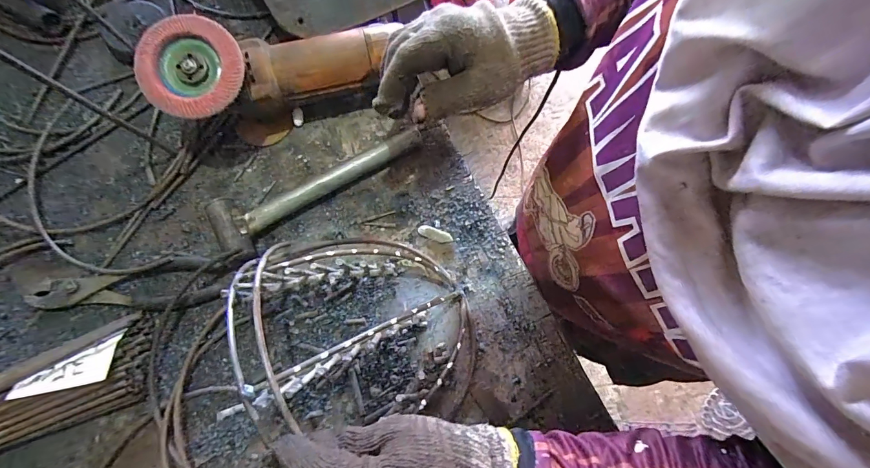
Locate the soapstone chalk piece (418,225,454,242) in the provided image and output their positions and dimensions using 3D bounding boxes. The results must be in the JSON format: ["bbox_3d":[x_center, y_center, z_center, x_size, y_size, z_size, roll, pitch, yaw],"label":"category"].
[{"bbox_3d":[0.001,0.000,0.406,0.037,0.005,0.012,19,77,4],"label":"soapstone chalk piece"}]

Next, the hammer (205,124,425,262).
[{"bbox_3d":[-0.124,-0.055,0.408,0.237,0.021,0.069,-28,79,-7],"label":"hammer"}]

